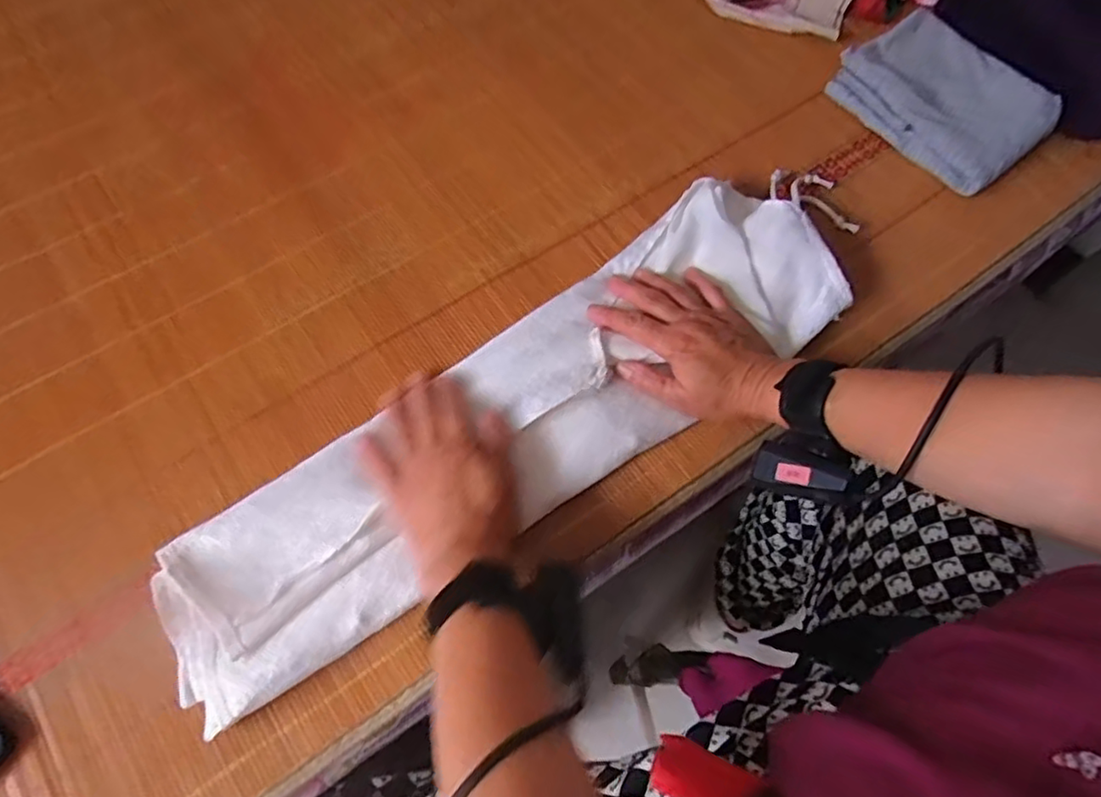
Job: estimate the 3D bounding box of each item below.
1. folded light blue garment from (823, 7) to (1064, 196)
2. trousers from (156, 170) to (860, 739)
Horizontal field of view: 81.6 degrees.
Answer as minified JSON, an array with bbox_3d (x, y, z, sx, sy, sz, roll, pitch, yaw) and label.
[{"bbox_3d":[0.388,-0.296,0.627,0.138,0.032,0.179,-38,73,-15],"label":"folded light blue garment"},{"bbox_3d":[0.003,-0.001,0.494,0.634,0.039,0.154,-35,72,-14],"label":"trousers"}]

